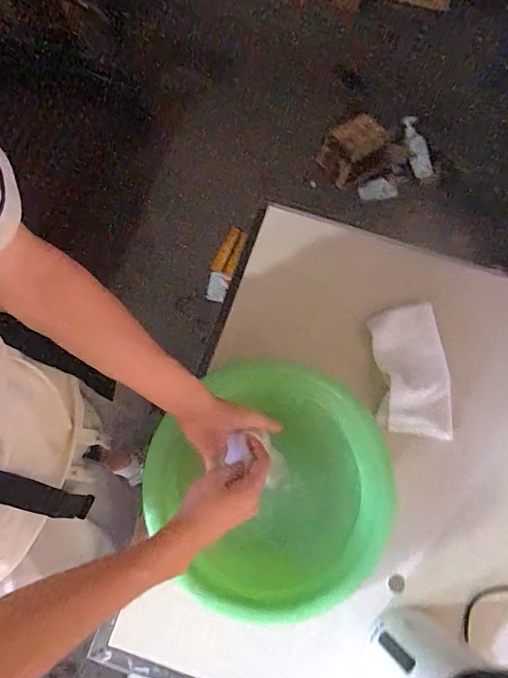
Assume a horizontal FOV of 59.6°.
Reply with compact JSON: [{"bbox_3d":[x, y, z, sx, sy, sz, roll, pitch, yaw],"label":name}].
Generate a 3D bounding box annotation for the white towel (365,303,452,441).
[{"bbox_3d":[0.250,0.051,0.714,0.107,0.014,0.207,-5,78,12],"label":"white towel"}]

